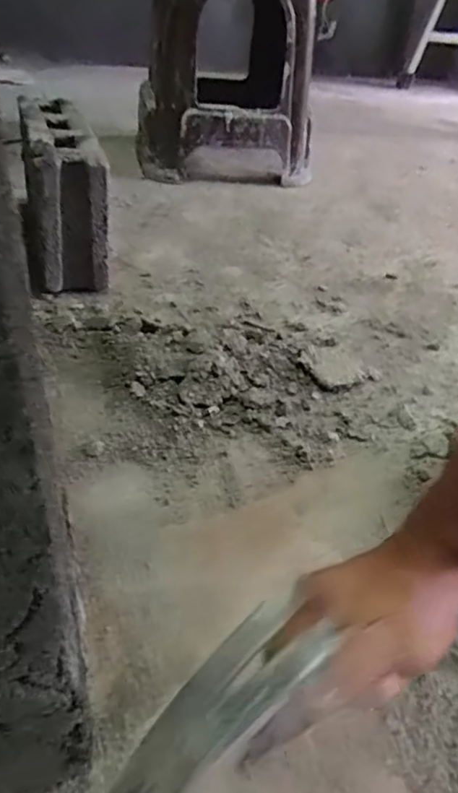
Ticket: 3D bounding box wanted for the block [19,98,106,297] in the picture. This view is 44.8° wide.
[{"bbox_3d":[-0.269,-0.319,0.889,0.121,0.213,0.335,-7,39,-17],"label":"block"}]

